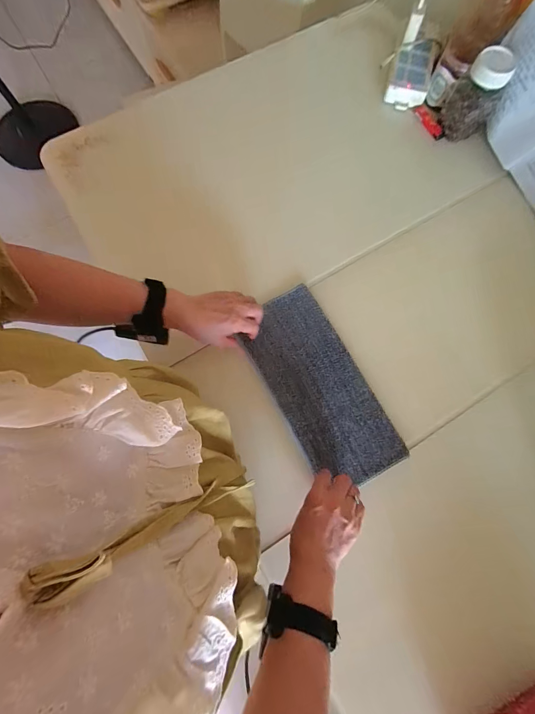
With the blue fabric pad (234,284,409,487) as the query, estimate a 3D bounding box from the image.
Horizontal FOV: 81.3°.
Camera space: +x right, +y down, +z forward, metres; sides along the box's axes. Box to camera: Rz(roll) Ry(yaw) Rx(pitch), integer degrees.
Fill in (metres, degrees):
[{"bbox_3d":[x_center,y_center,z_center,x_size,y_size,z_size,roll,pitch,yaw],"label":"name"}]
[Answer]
[{"bbox_3d":[0.078,0.044,0.484,0.137,0.008,0.305,-29,80,-7],"label":"blue fabric pad"}]

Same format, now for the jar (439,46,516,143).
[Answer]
[{"bbox_3d":[0.360,-0.449,0.541,0.079,0.109,0.076,0,78,-1],"label":"jar"}]

